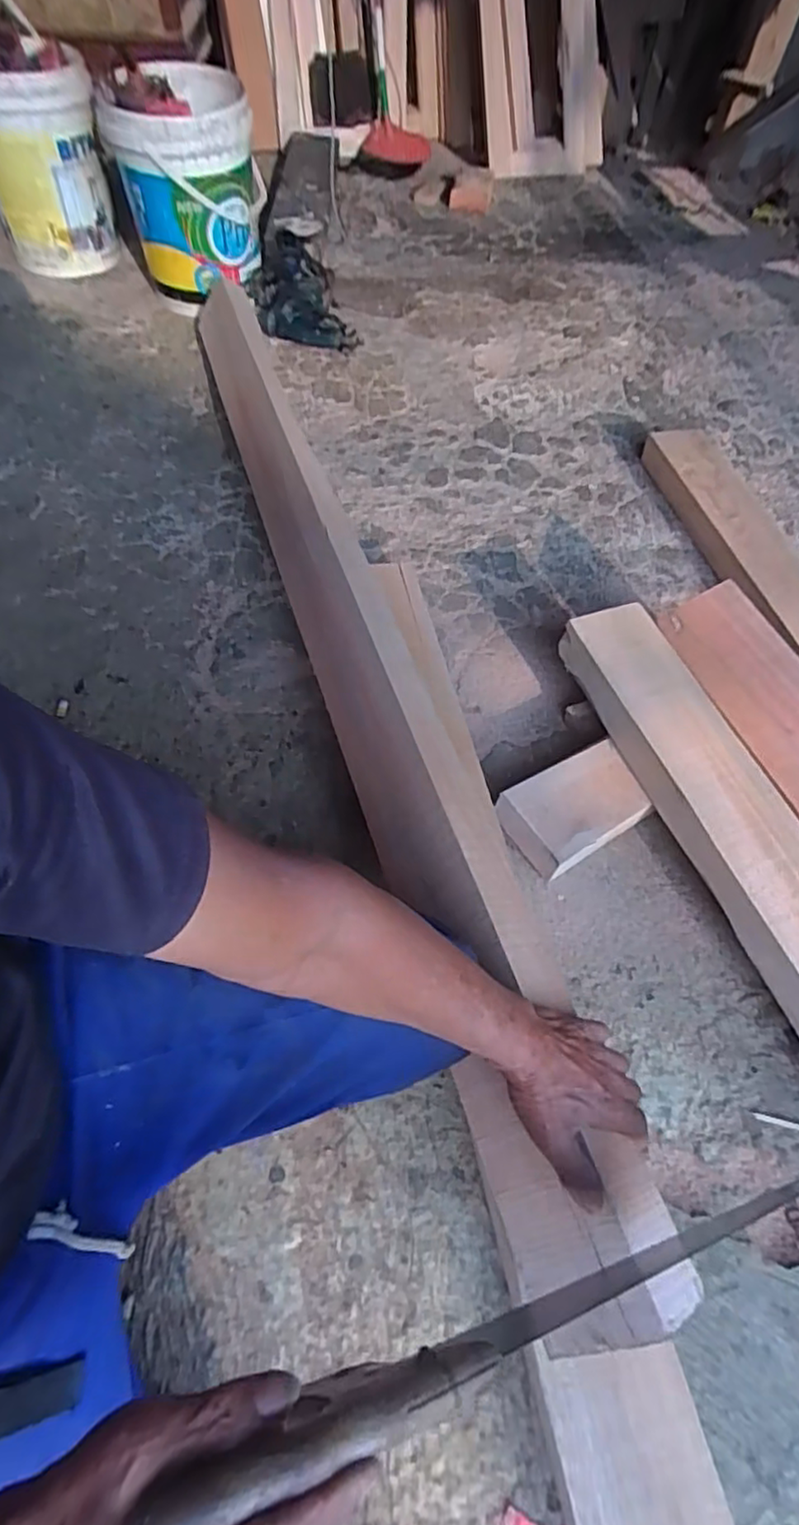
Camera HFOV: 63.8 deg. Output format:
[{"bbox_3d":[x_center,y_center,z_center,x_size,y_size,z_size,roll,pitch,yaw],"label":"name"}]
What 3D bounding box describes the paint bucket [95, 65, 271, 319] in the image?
[{"bbox_3d":[-0.465,-1.270,1.461,0.304,0.386,0.284,-12,59,-11],"label":"paint bucket"}]

